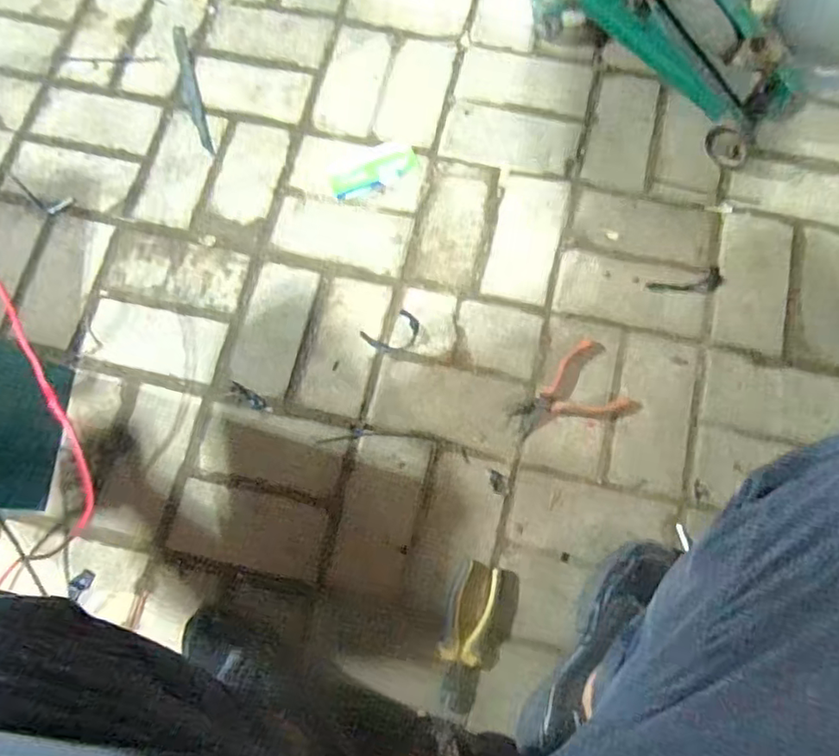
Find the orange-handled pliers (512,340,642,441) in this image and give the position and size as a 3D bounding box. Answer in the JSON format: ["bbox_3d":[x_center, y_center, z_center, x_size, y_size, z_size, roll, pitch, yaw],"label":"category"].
[{"bbox_3d":[0.184,0.020,0.716,0.140,0.012,0.102,-24,77,-4],"label":"orange-handled pliers"}]

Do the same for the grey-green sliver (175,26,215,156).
[{"bbox_3d":[-0.336,-0.423,0.854,0.023,0.005,0.226,-17,76,-3],"label":"grey-green sliver"}]

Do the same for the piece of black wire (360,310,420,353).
[{"bbox_3d":[-0.034,-0.055,0.747,0.072,0.004,0.048,-31,77,-6],"label":"piece of black wire"}]

